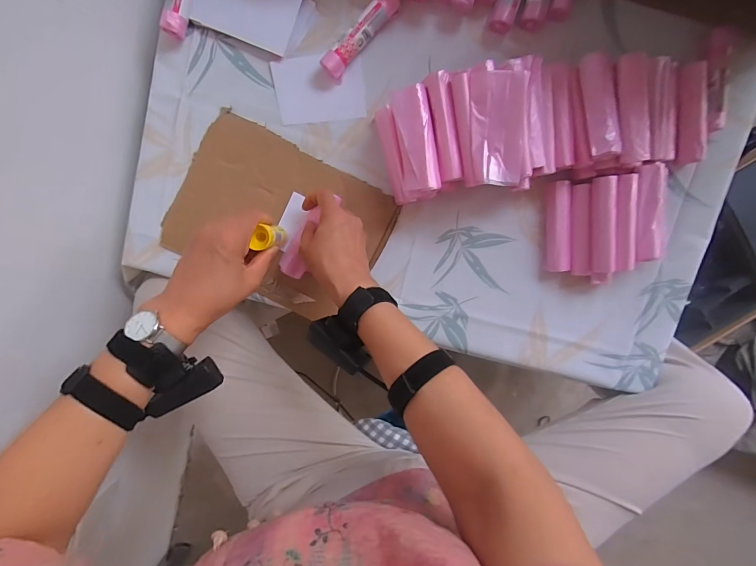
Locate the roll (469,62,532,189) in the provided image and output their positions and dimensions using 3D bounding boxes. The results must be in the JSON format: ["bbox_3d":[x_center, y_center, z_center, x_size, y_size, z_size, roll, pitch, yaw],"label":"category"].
[{"bbox_3d":[0.137,-0.174,0.420,0.061,0.027,0.121,-4,100,14],"label":"roll"}]

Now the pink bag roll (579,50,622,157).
[{"bbox_3d":[0.266,-0.212,0.439,0.034,0.027,0.118,-8,97,1],"label":"pink bag roll"}]

